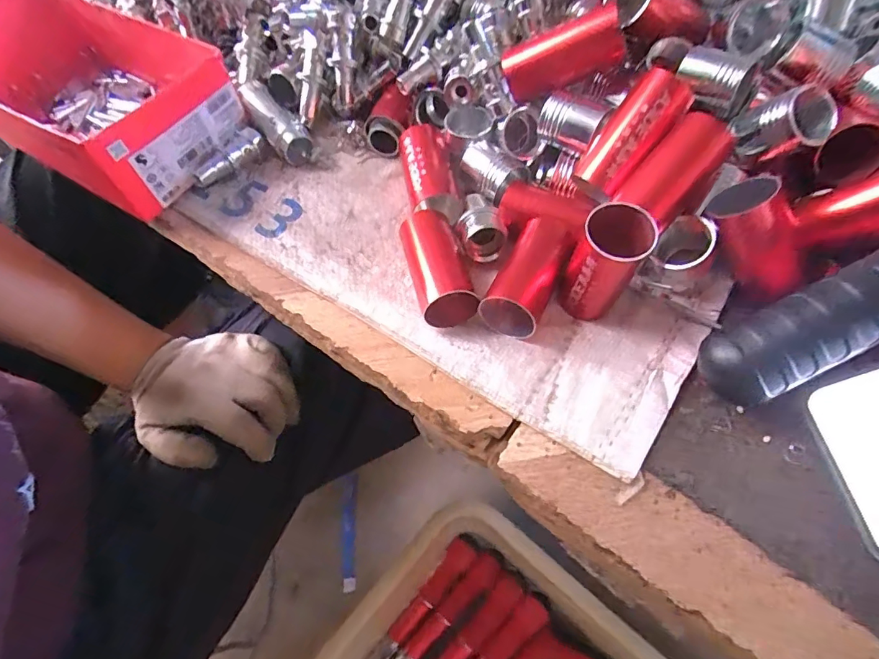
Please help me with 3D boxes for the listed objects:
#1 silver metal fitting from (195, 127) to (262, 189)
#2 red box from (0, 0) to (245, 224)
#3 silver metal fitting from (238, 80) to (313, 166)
[{"bbox_3d":[-0.138,-0.113,0.313,0.015,0.016,0.051,28,68,18],"label":"silver metal fitting"},{"bbox_3d":[-0.235,-0.159,0.319,0.192,0.054,0.101,28,68,18],"label":"red box"},{"bbox_3d":[-0.115,-0.141,0.327,0.022,0.020,0.072,-37,66,-15],"label":"silver metal fitting"}]

